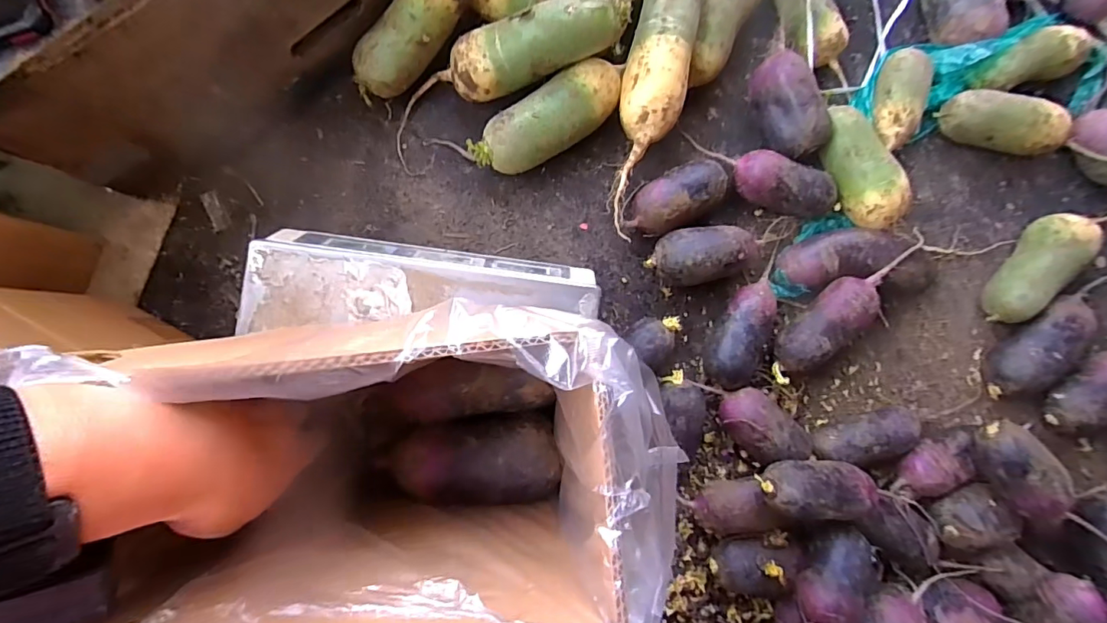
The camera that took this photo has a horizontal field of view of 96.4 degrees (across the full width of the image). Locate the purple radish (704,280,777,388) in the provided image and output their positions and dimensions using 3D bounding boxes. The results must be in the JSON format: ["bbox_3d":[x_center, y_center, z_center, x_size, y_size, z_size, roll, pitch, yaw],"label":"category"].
[{"bbox_3d":[0.219,0.027,0.576,0.063,0.049,0.131,28,86,-3],"label":"purple radish"}]

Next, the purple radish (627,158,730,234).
[{"bbox_3d":[0.140,-0.128,0.573,0.124,0.061,0.064,-30,90,-5],"label":"purple radish"}]

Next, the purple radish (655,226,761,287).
[{"bbox_3d":[0.176,-0.063,0.573,0.123,0.063,0.065,-4,88,-5],"label":"purple radish"}]

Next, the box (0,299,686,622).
[{"bbox_3d":[-0.096,0.081,0.272,0.296,0.169,0.151,-2,88,-4],"label":"box"}]

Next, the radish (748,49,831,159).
[{"bbox_3d":[0.268,-0.236,0.581,0.057,0.071,0.121,-24,90,-5],"label":"radish"}]

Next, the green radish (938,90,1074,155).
[{"bbox_3d":[0.541,-0.222,0.589,0.138,0.066,0.049,18,86,11],"label":"green radish"}]

